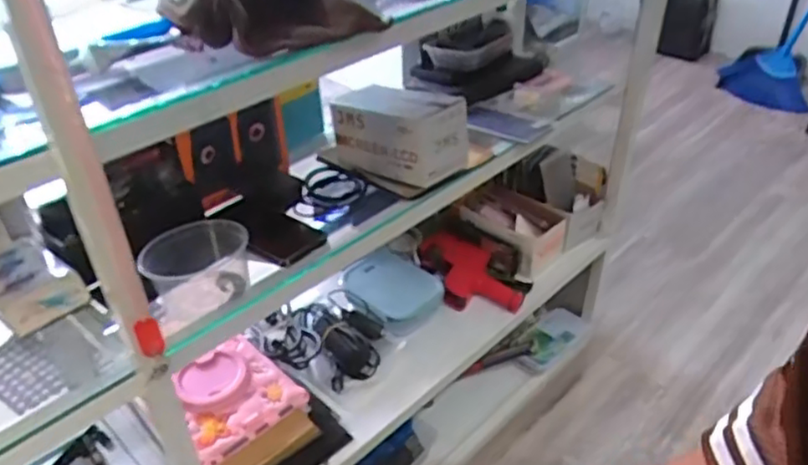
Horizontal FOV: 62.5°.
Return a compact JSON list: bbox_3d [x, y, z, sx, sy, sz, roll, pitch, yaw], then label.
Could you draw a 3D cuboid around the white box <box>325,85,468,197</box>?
[{"bbox_3d":[-0.012,-0.141,0.925,0.182,0.099,0.116,28,46,33],"label":"white box"}]

